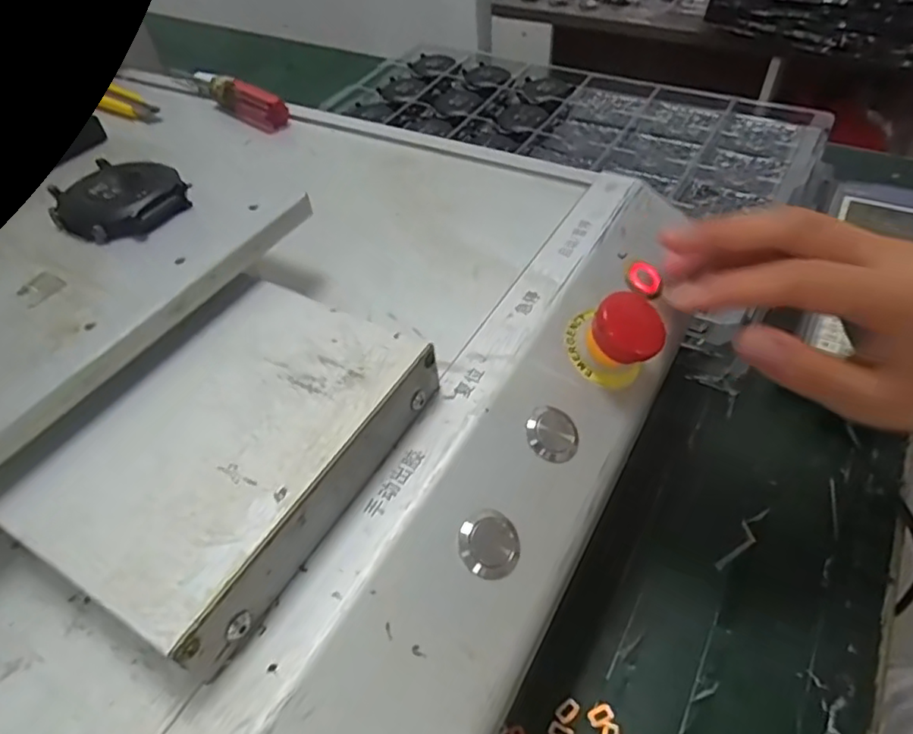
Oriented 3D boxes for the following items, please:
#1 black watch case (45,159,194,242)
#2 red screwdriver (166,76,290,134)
[{"bbox_3d":[-0.137,-0.071,0.246,0.042,0.014,0.046,23,53,22],"label":"black watch case"},{"bbox_3d":[-0.158,-0.187,0.403,0.120,0.020,0.018,33,57,28],"label":"red screwdriver"}]

